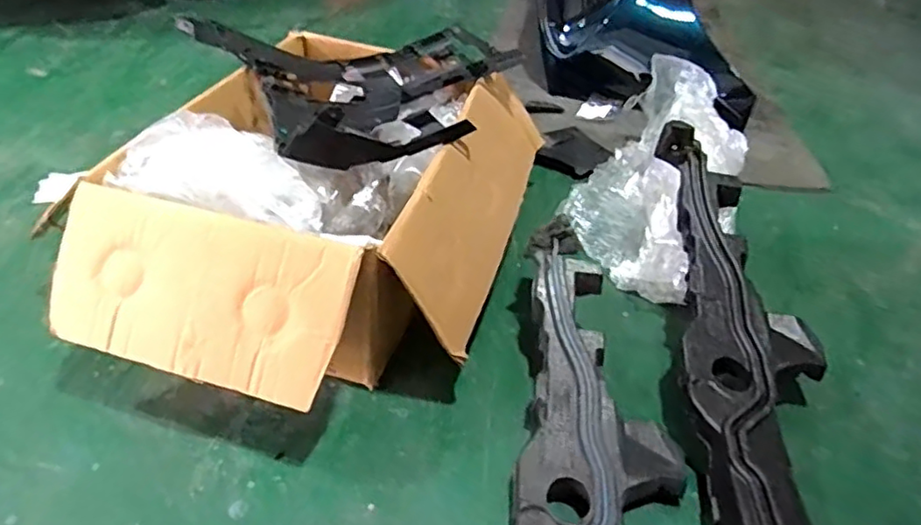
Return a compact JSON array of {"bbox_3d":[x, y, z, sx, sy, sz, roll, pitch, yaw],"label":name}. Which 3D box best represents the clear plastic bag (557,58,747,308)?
[{"bbox_3d":[0.439,-0.193,1.346,0.335,0.226,0.550,27,46,24],"label":"clear plastic bag"}]

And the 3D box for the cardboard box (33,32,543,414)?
[{"bbox_3d":[-0.216,-0.111,1.114,0.592,0.252,0.791,13,41,12],"label":"cardboard box"}]

